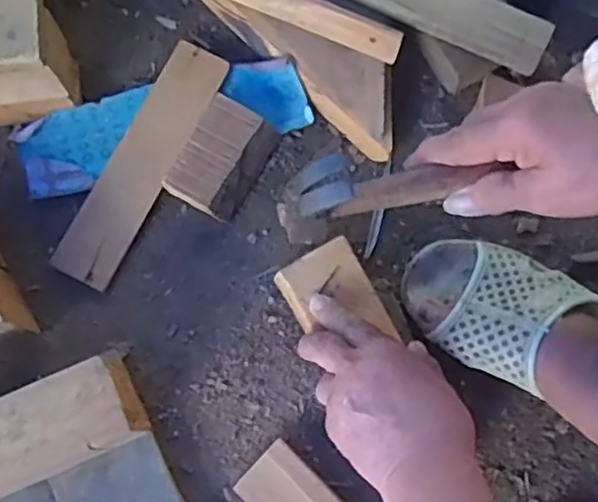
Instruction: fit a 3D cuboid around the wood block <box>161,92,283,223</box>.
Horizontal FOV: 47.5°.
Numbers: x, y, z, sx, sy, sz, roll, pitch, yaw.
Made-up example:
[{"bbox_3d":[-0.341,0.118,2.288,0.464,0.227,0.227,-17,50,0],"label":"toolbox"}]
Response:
[{"bbox_3d":[-0.059,-0.071,0.525,0.055,0.031,0.085,28,79,8],"label":"wood block"}]

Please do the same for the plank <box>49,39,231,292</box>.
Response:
[{"bbox_3d":[-0.121,-0.070,0.527,0.045,0.010,0.204,29,80,-12],"label":"plank"}]

